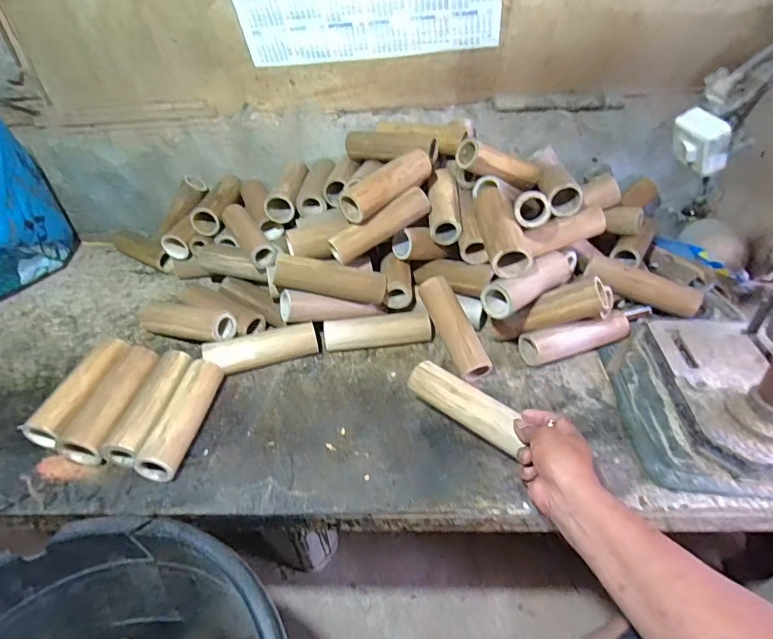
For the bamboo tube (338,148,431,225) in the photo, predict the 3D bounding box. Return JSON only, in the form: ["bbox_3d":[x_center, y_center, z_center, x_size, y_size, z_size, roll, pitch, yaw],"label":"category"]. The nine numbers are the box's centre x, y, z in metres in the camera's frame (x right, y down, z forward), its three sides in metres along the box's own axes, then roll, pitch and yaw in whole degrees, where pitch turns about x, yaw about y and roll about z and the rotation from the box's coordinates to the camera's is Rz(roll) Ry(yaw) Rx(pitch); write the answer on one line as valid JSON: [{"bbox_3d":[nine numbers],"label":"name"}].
[{"bbox_3d":[0.000,-0.222,0.745,0.062,0.050,0.176,31,51,35],"label":"bamboo tube"}]

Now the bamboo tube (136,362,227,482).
[{"bbox_3d":[-0.288,0.139,0.653,0.050,0.054,0.173,1,40,7],"label":"bamboo tube"}]

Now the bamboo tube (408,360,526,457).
[{"bbox_3d":[0.107,0.112,0.608,0.171,0.035,0.044,31,51,34],"label":"bamboo tube"}]

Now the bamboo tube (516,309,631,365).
[{"bbox_3d":[0.312,0.032,0.749,0.186,0.052,0.053,-15,41,-13],"label":"bamboo tube"}]

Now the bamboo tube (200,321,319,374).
[{"bbox_3d":[-0.205,0.051,0.760,0.176,0.049,0.043,-15,41,-12],"label":"bamboo tube"}]

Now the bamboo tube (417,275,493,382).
[{"bbox_3d":[0.107,0.010,0.741,0.045,0.045,0.183,-17,63,-15],"label":"bamboo tube"}]

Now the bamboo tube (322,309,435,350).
[{"bbox_3d":[-0.014,0.022,0.784,0.180,0.046,0.041,-8,40,-4],"label":"bamboo tube"}]

